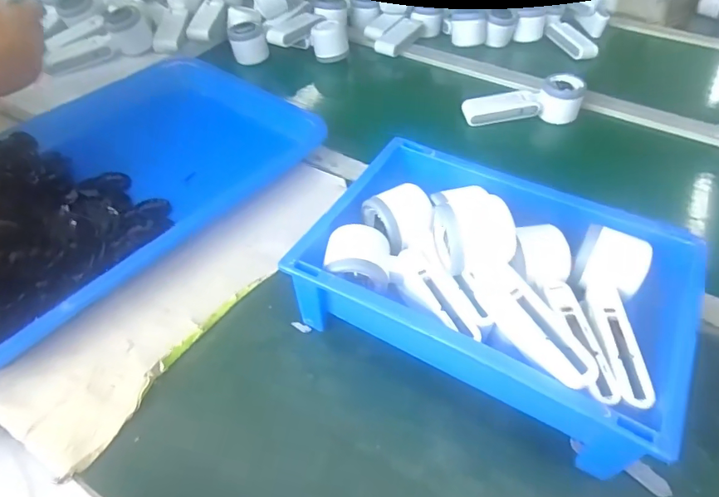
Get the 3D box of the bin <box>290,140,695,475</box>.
[{"bbox_3d":[0.119,0.023,0.423,0.301,0.108,0.225,24,51,21],"label":"bin"}]

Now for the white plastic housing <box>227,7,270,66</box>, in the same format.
[{"bbox_3d":[-0.188,-0.358,0.803,0.062,0.055,0.085,-12,48,-12],"label":"white plastic housing"}]

